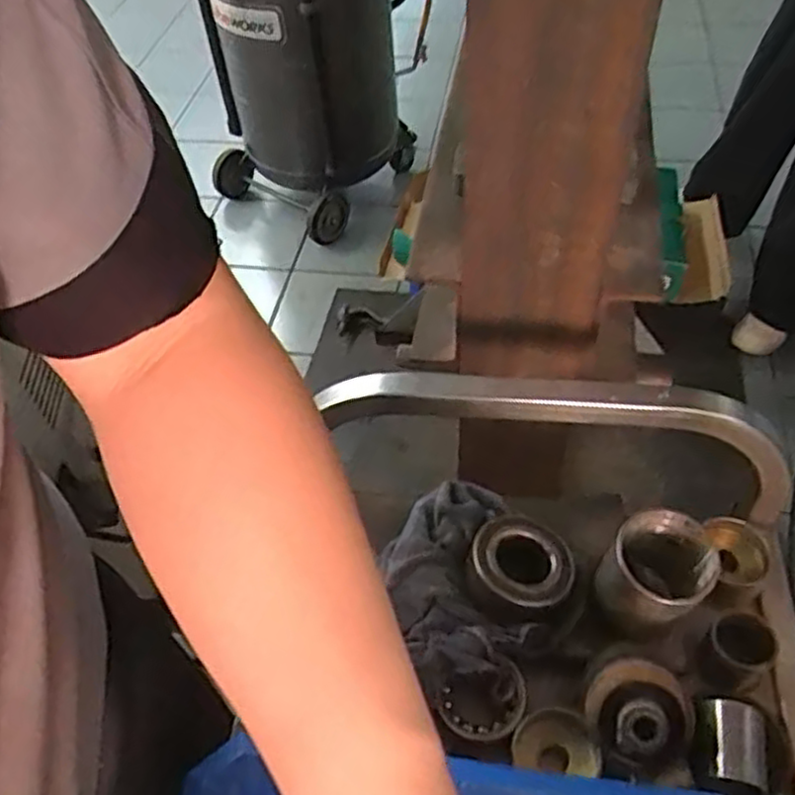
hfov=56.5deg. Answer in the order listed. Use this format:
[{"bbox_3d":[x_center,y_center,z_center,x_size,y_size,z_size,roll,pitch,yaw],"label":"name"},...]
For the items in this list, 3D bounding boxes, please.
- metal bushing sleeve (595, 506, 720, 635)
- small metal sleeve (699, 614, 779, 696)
[{"bbox_3d":[0.187,0.128,0.542,0.078,0.060,0.083,25,57,22],"label":"metal bushing sleeve"},{"bbox_3d":[0.258,0.197,0.566,0.043,0.053,0.045,-2,51,2],"label":"small metal sleeve"}]

